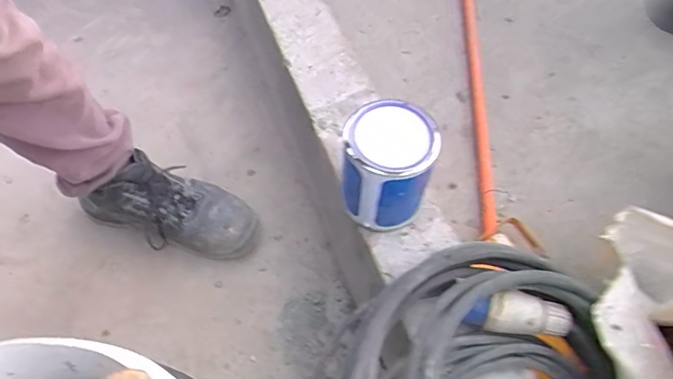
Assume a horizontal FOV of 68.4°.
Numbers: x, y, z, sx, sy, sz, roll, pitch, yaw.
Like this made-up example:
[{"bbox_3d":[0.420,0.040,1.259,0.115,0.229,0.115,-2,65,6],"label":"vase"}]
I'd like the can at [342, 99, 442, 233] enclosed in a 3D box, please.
[{"bbox_3d":[0.056,-0.023,0.562,0.088,0.131,0.095,1,59,-2],"label":"can"}]

